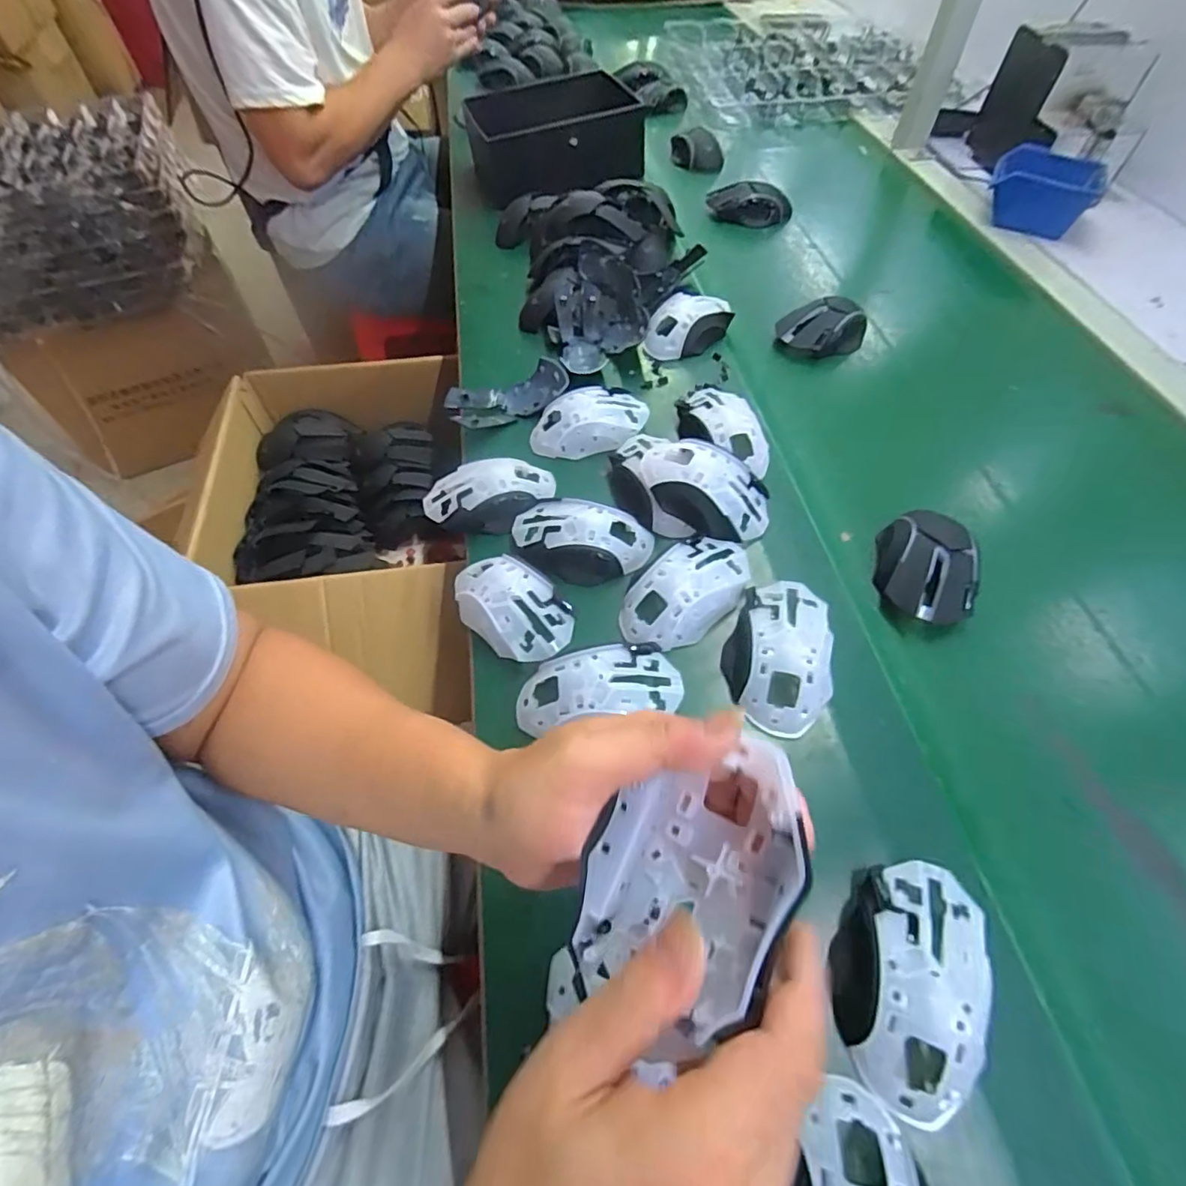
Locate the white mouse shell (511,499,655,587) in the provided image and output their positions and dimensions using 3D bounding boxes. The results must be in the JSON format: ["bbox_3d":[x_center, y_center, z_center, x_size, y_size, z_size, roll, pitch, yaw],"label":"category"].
[{"bbox_3d":[-0.012,-0.046,0.474,0.119,0.034,0.068,11,57,8],"label":"white mouse shell"}]

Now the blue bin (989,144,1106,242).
[{"bbox_3d":[0.587,-0.525,0.740,0.126,0.062,0.095,31,62,20],"label":"blue bin"}]

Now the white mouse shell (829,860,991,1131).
[{"bbox_3d":[0.171,0.207,0.303,0.074,0.037,0.120,15,58,11],"label":"white mouse shell"}]

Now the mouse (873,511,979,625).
[{"bbox_3d":[0.267,-0.026,0.452,0.066,0.032,0.107,12,58,9],"label":"mouse"}]

